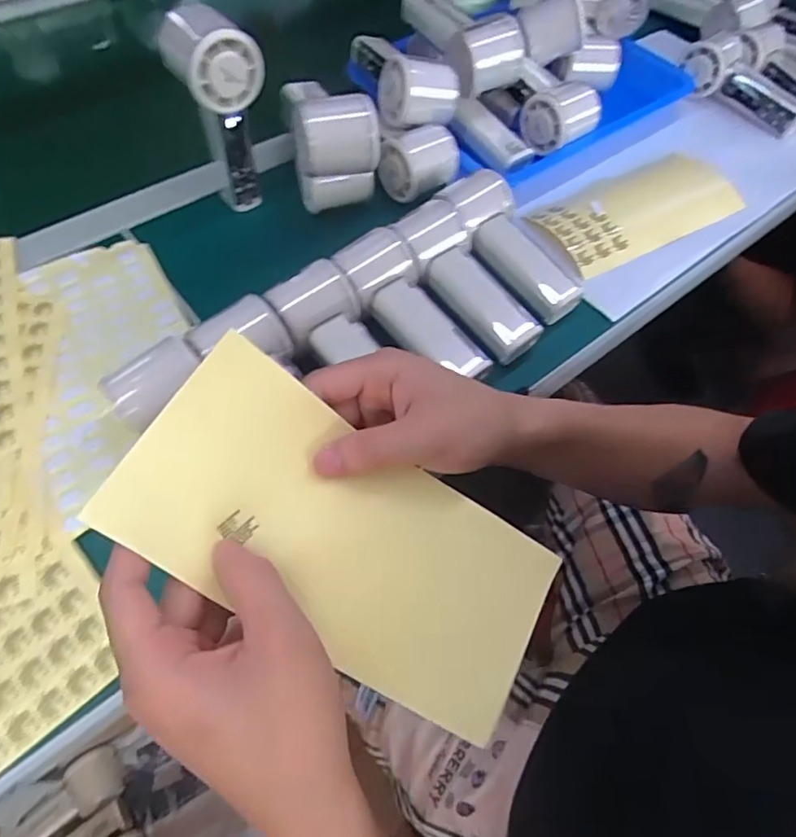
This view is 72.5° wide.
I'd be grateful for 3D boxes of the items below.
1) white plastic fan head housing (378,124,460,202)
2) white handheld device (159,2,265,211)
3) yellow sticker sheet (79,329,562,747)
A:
[{"bbox_3d":[0.022,-0.243,0.515,0.070,0.049,0.051,-28,65,-19],"label":"white plastic fan head housing"},{"bbox_3d":[-0.145,-0.254,0.456,0.057,0.147,0.073,-24,63,-17],"label":"white handheld device"},{"bbox_3d":[-0.019,0.060,0.262,0.212,0.014,0.100,35,66,-13],"label":"yellow sticker sheet"}]

